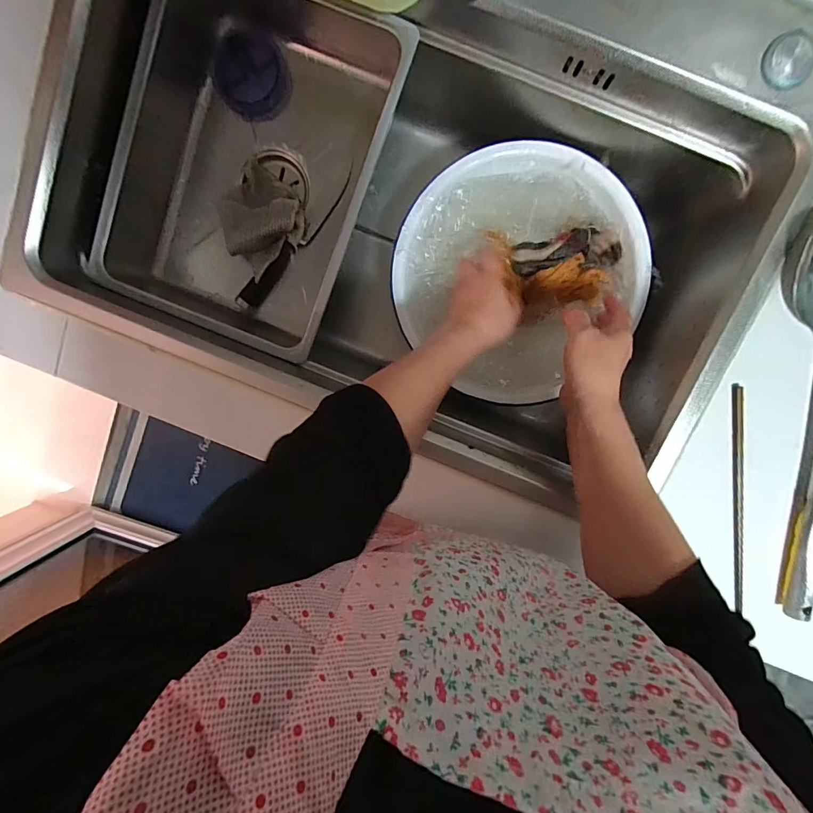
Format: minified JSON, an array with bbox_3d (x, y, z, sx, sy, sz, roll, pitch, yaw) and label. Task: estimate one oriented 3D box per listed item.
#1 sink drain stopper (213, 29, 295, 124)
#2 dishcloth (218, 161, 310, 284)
[{"bbox_3d":[-0.184,-0.391,0.497,0.092,0.024,0.082,39,92,5],"label":"sink drain stopper"},{"bbox_3d":[-0.184,-0.235,0.517,0.103,0.032,0.121,-41,86,3],"label":"dishcloth"}]

